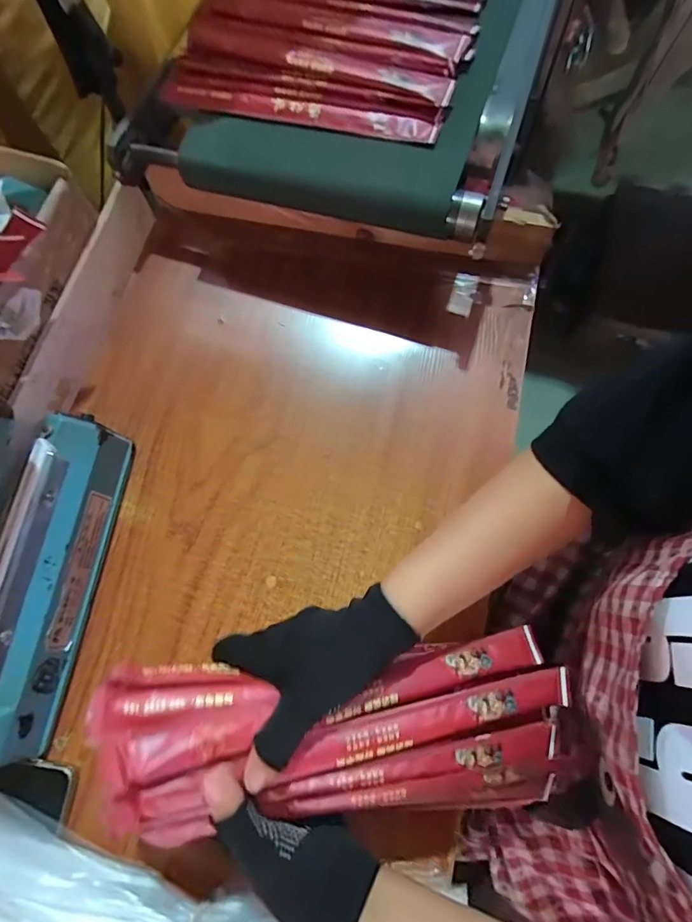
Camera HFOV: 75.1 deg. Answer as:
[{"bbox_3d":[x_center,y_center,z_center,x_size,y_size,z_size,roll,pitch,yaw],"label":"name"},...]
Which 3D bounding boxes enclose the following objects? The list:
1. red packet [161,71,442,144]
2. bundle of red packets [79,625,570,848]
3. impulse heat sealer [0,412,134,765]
[{"bbox_3d":[-0.052,-0.385,0.485,0.310,0.013,0.046,15,72,7],"label":"red packet"},{"bbox_3d":[-0.001,0.186,0.320,0.318,0.051,0.109,4,71,-12],"label":"bundle of red packets"},{"bbox_3d":[-0.282,0.099,0.392,0.066,0.142,0.303,9,72,5],"label":"impulse heat sealer"}]

